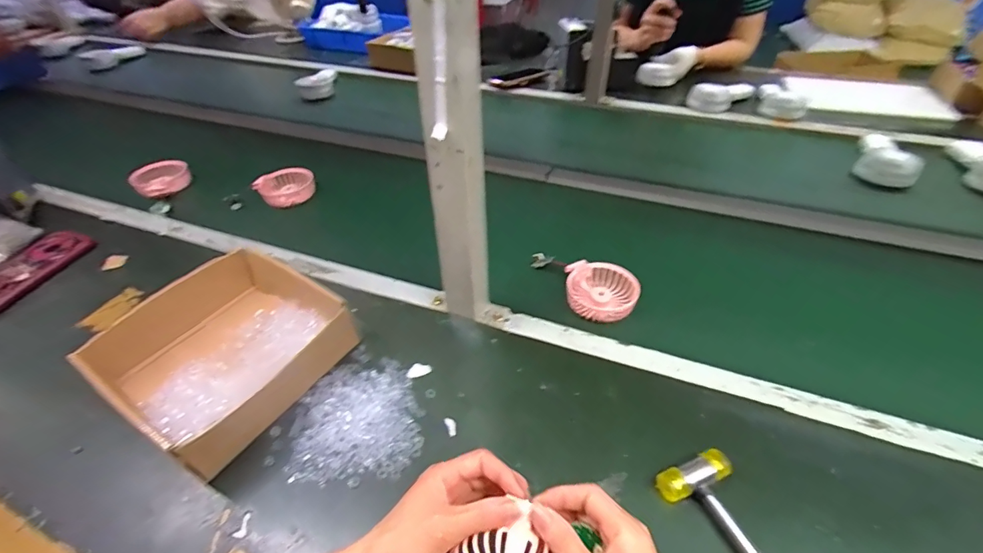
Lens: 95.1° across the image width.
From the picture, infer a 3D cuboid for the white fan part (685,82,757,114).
[{"bbox_3d":[0.572,-0.448,1.107,0.163,0.051,0.085,-21,46,-19],"label":"white fan part"}]

